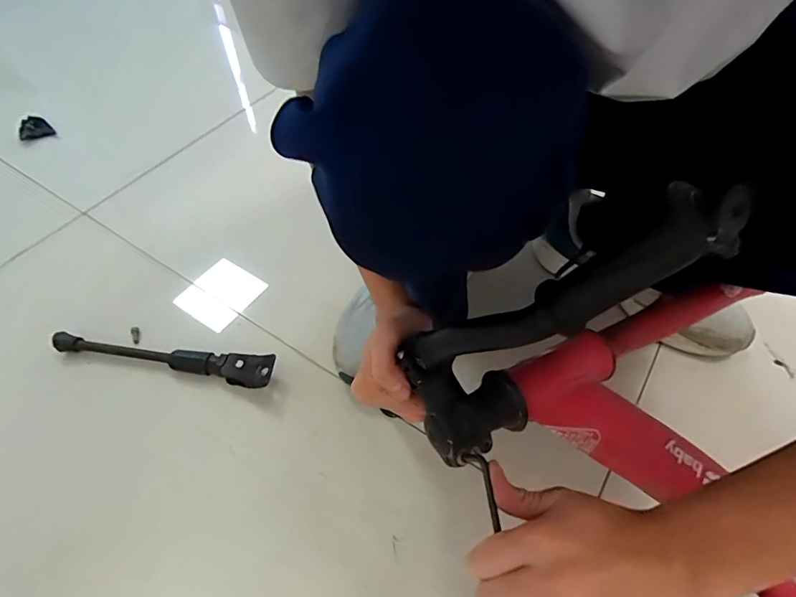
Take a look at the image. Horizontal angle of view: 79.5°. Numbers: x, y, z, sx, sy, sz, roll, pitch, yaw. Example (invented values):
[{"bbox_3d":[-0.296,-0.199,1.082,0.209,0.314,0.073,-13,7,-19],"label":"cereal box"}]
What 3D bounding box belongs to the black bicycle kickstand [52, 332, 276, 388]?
[{"bbox_3d":[-0.277,0.066,0.570,0.270,0.024,0.036,10,54,6],"label":"black bicycle kickstand"}]

